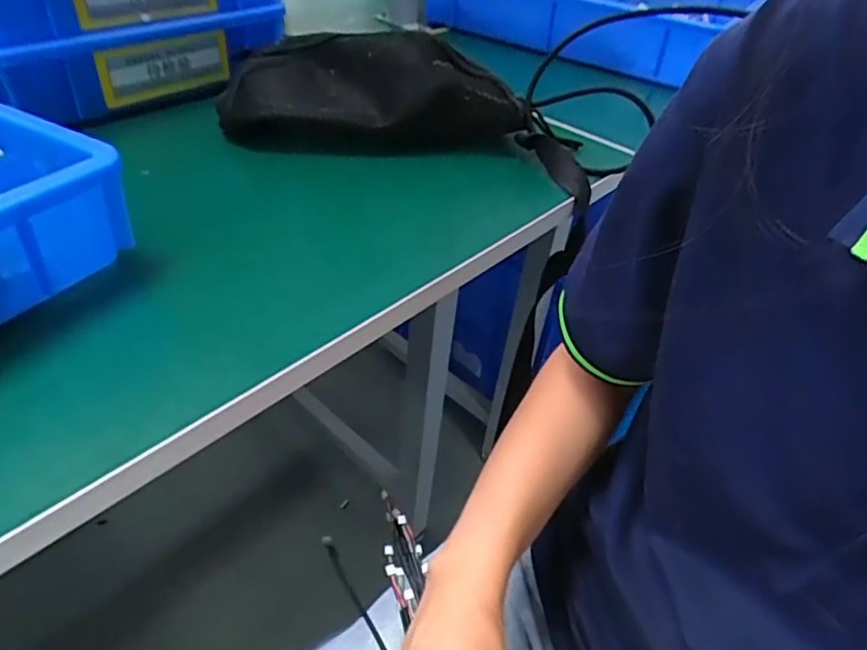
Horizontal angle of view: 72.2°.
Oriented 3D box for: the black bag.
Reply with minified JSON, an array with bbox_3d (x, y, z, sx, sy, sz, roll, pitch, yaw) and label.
[{"bbox_3d":[-0.020,-0.194,0.530,0.315,0.098,0.103,11,42,5],"label":"black bag"}]

